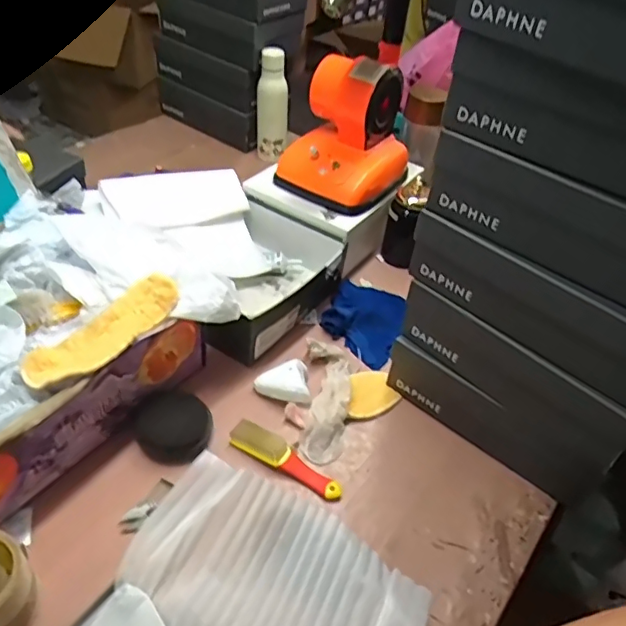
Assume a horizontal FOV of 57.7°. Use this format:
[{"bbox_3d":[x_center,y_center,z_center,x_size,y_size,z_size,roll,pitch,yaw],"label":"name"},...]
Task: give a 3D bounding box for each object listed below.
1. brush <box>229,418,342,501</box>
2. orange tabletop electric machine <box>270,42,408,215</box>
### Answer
[{"bbox_3d":[-0.034,0.183,0.716,0.155,0.032,0.030,24,45,17],"label":"brush"},{"bbox_3d":[0.059,-0.310,0.959,0.185,0.200,0.182,24,45,17],"label":"orange tabletop electric machine"}]

